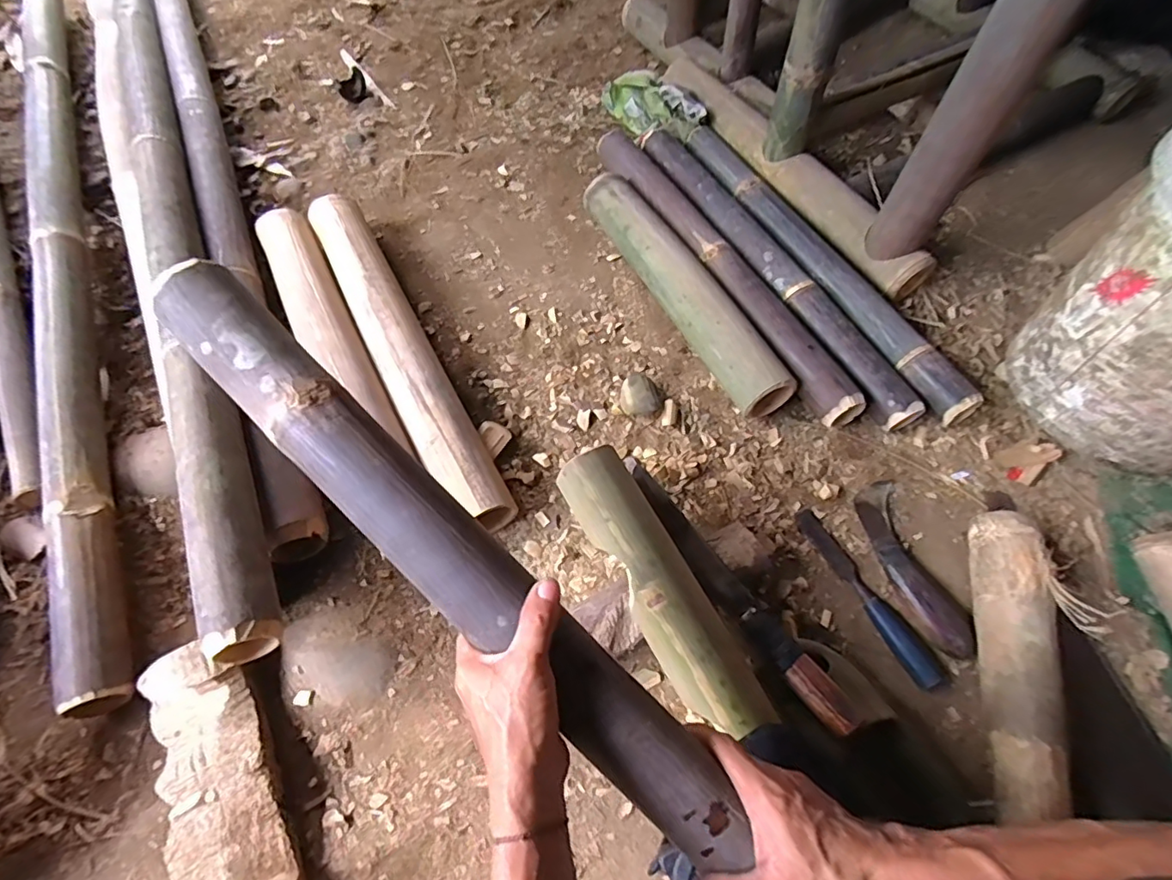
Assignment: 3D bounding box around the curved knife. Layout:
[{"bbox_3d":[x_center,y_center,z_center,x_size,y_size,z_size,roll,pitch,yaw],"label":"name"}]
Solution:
[{"bbox_3d":[0.390,0.145,0.655,0.068,0.040,0.218,-11,63,-6],"label":"curved knife"}]

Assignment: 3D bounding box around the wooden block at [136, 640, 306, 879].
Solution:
[{"bbox_3d":[-0.375,0.352,0.557,0.102,0.060,0.284,-25,66,-13],"label":"wooden block"}]

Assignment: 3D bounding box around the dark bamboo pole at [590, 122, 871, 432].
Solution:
[{"bbox_3d":[0.192,-0.290,0.853,0.059,0.051,0.654,-25,64,-12],"label":"dark bamboo pole"}]

